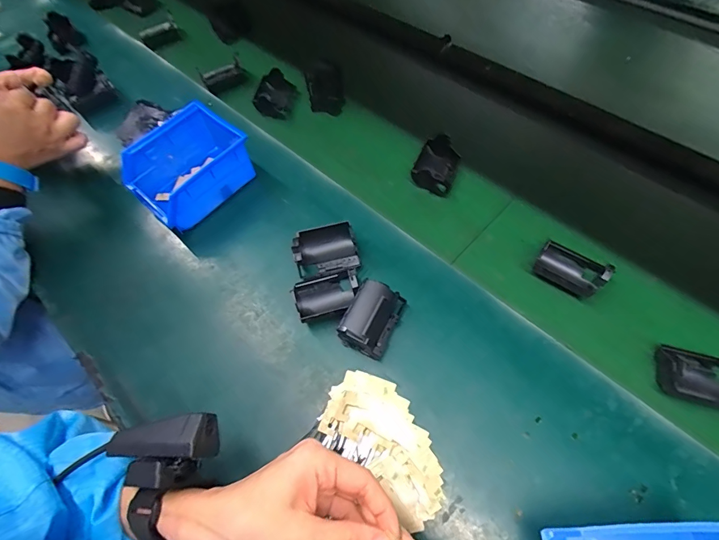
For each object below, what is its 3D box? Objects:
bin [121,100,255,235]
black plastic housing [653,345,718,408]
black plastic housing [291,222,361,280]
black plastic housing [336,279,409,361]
[{"bbox_3d":[-0.215,-0.131,0.498,0.109,0.077,0.143,39,70,22],"label":"bin"},{"bbox_3d":[0.320,0.096,0.353,0.068,0.032,0.051,19,64,14],"label":"black plastic housing"},{"bbox_3d":[-0.039,-0.022,0.442,0.069,0.041,0.051,-11,61,-2],"label":"black plastic housing"},{"bbox_3d":[0.013,0.048,0.393,0.045,0.043,0.067,23,65,16],"label":"black plastic housing"}]

